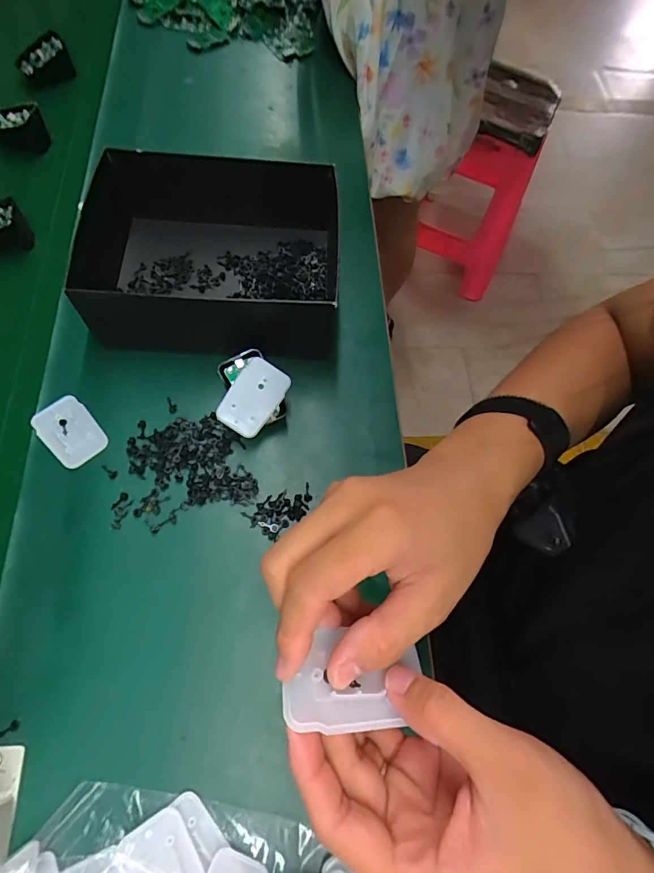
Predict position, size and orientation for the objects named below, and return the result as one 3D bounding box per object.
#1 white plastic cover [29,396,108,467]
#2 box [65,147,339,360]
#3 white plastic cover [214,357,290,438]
[{"bbox_3d":[-0.234,-0.004,0.412,0.045,0.006,0.067,-40,74,-18],"label":"white plastic cover"},{"bbox_3d":[-0.119,-0.184,0.461,0.253,0.083,0.189,1,66,-3],"label":"box"},{"bbox_3d":[-0.067,-0.036,0.412,0.044,0.004,0.069,33,81,-2],"label":"white plastic cover"}]

